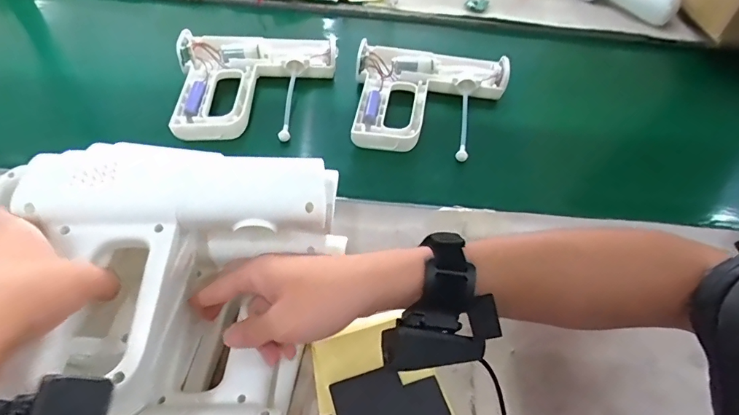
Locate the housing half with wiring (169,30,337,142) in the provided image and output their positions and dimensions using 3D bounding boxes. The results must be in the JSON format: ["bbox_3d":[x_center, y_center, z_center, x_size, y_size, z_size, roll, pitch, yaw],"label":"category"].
[{"bbox_3d":[-0.149,-0.167,0.585,0.206,0.038,0.169,-2,54,-5],"label":"housing half with wiring"}]

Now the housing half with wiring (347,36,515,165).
[{"bbox_3d":[0.080,-0.141,0.600,0.208,0.052,0.180,8,54,2],"label":"housing half with wiring"}]

